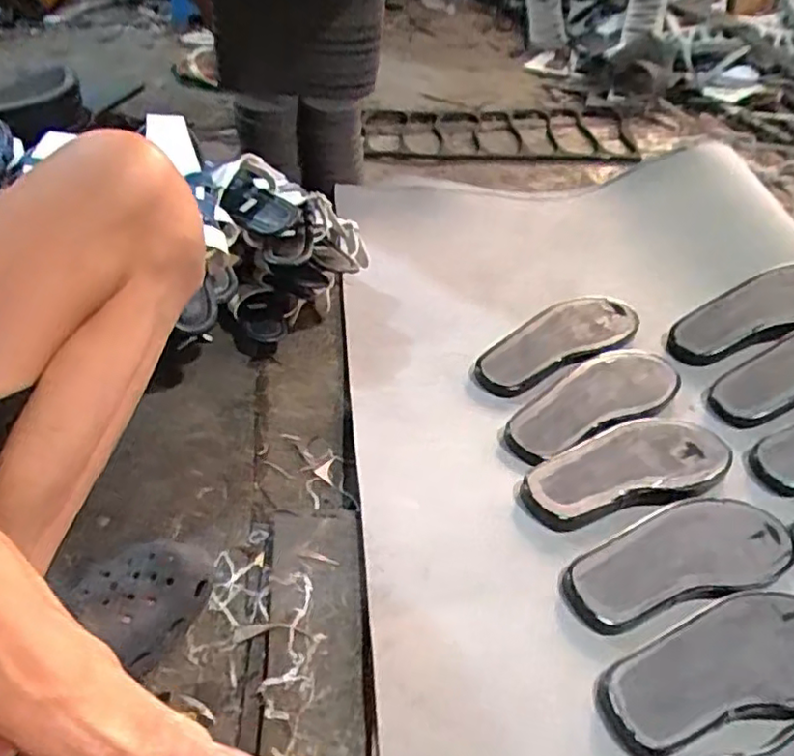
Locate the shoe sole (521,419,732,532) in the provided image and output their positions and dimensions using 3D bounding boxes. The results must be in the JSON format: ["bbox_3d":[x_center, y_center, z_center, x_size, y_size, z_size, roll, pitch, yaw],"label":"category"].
[{"bbox_3d":[0.252,0.092,0.682,0.254,0.022,0.100,-14,49,-14],"label":"shoe sole"}]

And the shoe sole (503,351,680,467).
[{"bbox_3d":[0.240,0.024,0.765,0.269,0.020,0.102,-23,51,-21],"label":"shoe sole"}]

